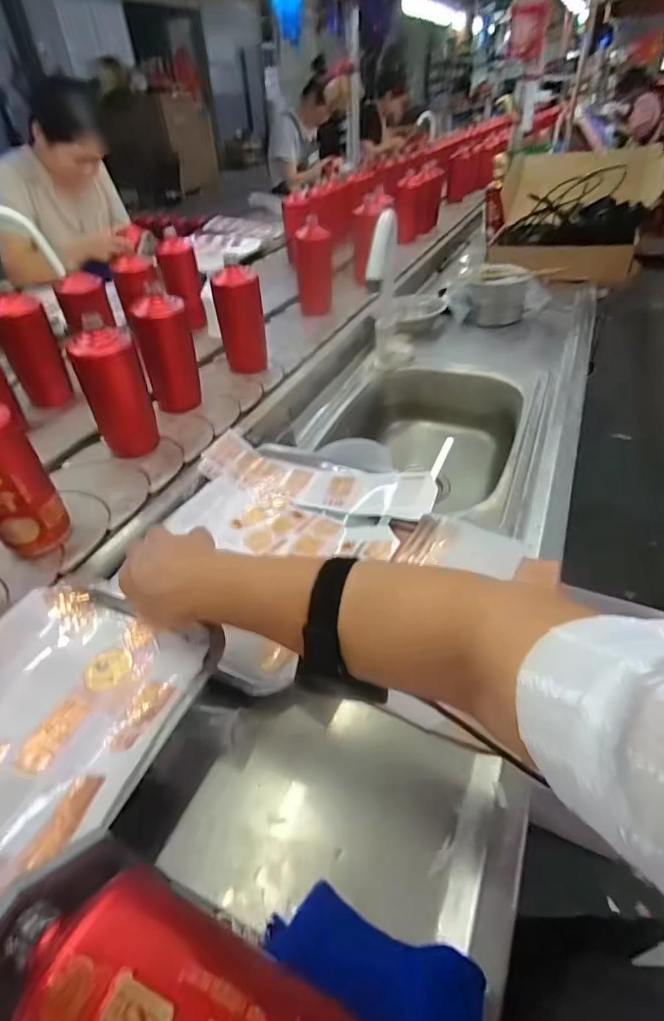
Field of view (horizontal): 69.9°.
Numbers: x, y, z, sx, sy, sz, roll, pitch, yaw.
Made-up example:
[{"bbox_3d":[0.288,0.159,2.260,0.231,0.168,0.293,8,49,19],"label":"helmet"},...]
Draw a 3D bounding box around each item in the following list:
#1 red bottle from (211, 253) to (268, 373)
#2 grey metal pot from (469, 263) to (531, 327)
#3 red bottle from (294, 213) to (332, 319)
[{"bbox_3d":[-0.168,-0.352,0.877,0.081,0.167,0.077,-9,42,-6],"label":"red bottle"},{"bbox_3d":[0.375,-0.484,1.075,0.123,0.101,0.122,12,44,16],"label":"grey metal pot"},{"bbox_3d":[-0.040,-0.553,1.090,0.078,0.177,0.066,-5,42,-3],"label":"red bottle"}]

